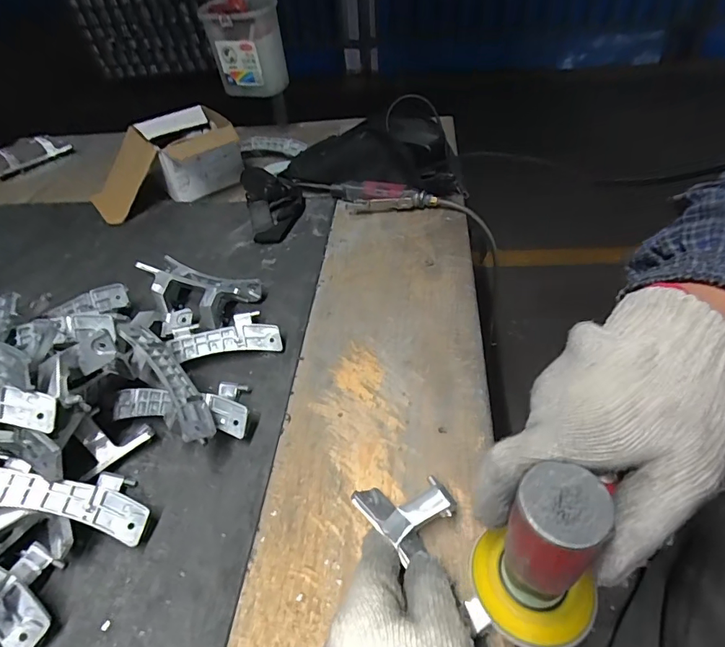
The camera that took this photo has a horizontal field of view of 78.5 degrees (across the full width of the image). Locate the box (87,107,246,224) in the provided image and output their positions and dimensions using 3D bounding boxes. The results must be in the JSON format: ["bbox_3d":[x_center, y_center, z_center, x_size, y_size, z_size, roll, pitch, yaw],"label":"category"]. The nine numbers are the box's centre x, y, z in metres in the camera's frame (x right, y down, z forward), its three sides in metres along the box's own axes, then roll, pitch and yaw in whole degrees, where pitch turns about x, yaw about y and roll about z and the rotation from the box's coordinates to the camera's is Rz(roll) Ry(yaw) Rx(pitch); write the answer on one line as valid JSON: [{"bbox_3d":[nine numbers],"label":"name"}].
[{"bbox_3d":[-0.345,-0.278,0.769,0.253,0.093,0.169,-22,47,-15],"label":"box"}]

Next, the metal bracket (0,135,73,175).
[{"bbox_3d":[-0.689,-0.353,0.922,0.069,0.035,0.149,31,56,31],"label":"metal bracket"}]

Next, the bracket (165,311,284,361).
[{"bbox_3d":[-0.153,0.012,0.498,0.123,0.033,0.056,-8,45,-2],"label":"bracket"}]

